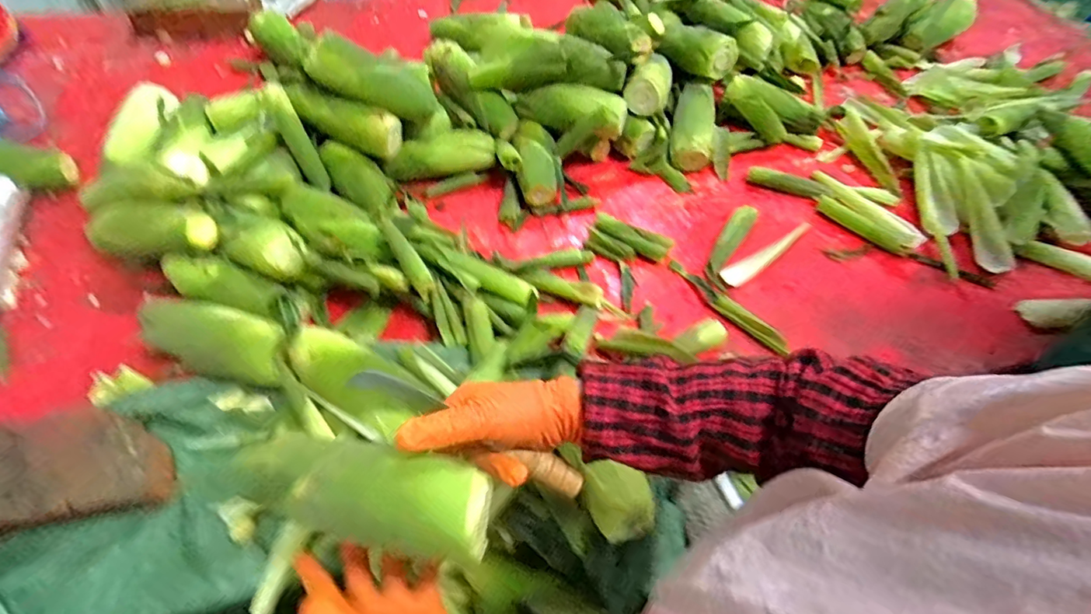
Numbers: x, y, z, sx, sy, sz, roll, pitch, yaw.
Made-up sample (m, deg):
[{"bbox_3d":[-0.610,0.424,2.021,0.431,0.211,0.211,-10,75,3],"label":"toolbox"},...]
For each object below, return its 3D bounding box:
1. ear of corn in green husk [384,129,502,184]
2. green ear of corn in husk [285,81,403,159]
[{"bbox_3d":[-0.168,-0.241,0.827,0.174,0.045,0.062,-14,59,-10],"label":"ear of corn in green husk"},{"bbox_3d":[-0.305,-0.286,0.784,0.165,0.063,0.056,19,59,10],"label":"green ear of corn in husk"}]

